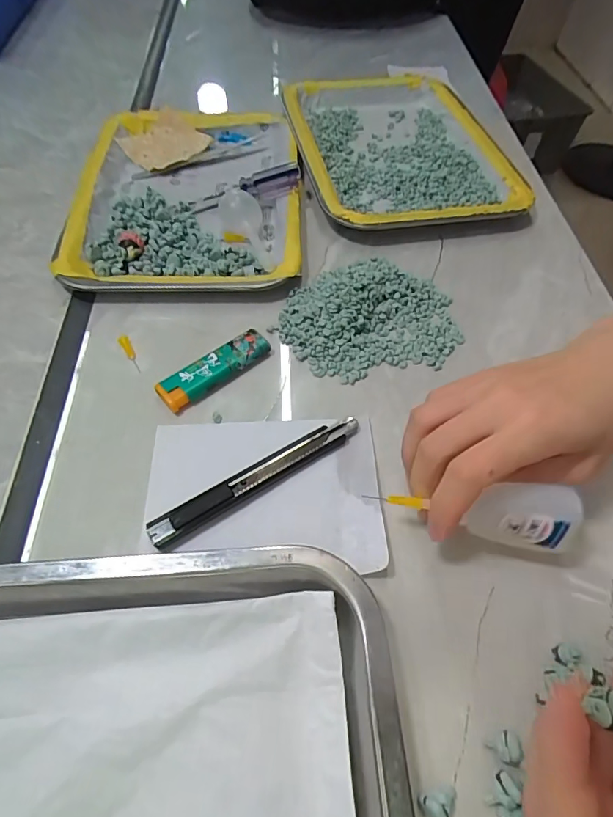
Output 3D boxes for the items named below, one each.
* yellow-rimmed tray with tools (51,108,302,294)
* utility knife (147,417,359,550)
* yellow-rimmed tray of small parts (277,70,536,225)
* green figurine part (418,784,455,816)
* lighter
[{"bbox_3d":[-0.106,-0.201,0.401,0.195,0.027,0.264,0,58,-3],"label":"yellow-rimmed tray with tools"},{"bbox_3d":[-0.026,0.040,0.263,0.133,0.007,0.016,-29,63,-19],"label":"utility knife"},{"bbox_3d":[0.085,-0.269,0.446,0.195,0.023,0.267,-10,59,-9],"label":"yellow-rimmed tray of small parts"},{"bbox_3d":[0.054,0.162,0.186,0.012,0.010,0.015,28,61,15],"label":"green figurine part"},{"bbox_3d":[-0.062,-0.027,0.305,0.079,0.011,0.023,-34,65,-21],"label":"lighter"}]

